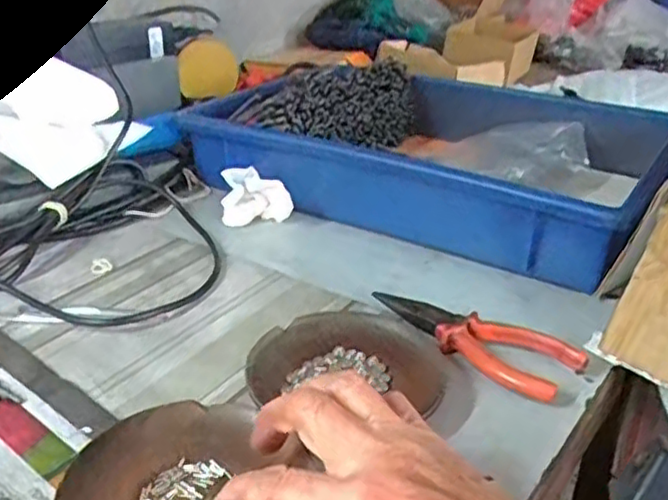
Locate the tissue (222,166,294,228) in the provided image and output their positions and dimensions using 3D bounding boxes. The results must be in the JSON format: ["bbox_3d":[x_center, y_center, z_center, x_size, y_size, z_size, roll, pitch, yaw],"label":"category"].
[{"bbox_3d":[-0.071,-0.049,0.622,0.061,0.040,0.055,-7,28,-15],"label":"tissue"}]

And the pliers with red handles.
[{"bbox_3d":[0.086,0.055,0.446,0.141,0.019,0.048,24,35,37],"label":"pliers with red handles"}]

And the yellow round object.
[{"bbox_3d":[-0.145,-0.207,0.784,0.069,0.066,0.022,-22,10,-3],"label":"yellow round object"}]

